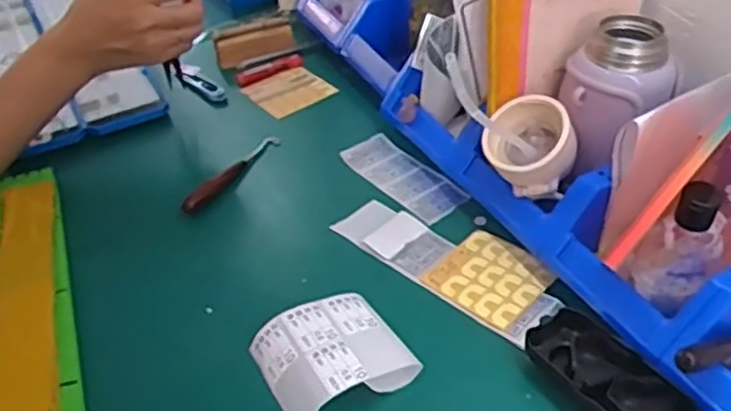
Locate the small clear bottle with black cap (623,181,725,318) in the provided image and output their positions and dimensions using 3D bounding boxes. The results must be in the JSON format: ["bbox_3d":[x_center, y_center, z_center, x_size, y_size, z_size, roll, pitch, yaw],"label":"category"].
[{"bbox_3d":[0.208,0.026,0.477,0.047,0.086,0.040,32,28,35],"label":"small clear bottle with black cap"}]

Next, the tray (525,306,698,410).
[{"bbox_3d":[0.159,0.113,0.470,0.050,0.027,0.107,-26,45,-21],"label":"tray"}]

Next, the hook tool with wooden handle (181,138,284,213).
[{"bbox_3d":[-0.126,-0.032,0.678,0.014,0.025,0.134,19,47,25],"label":"hook tool with wooden handle"}]

